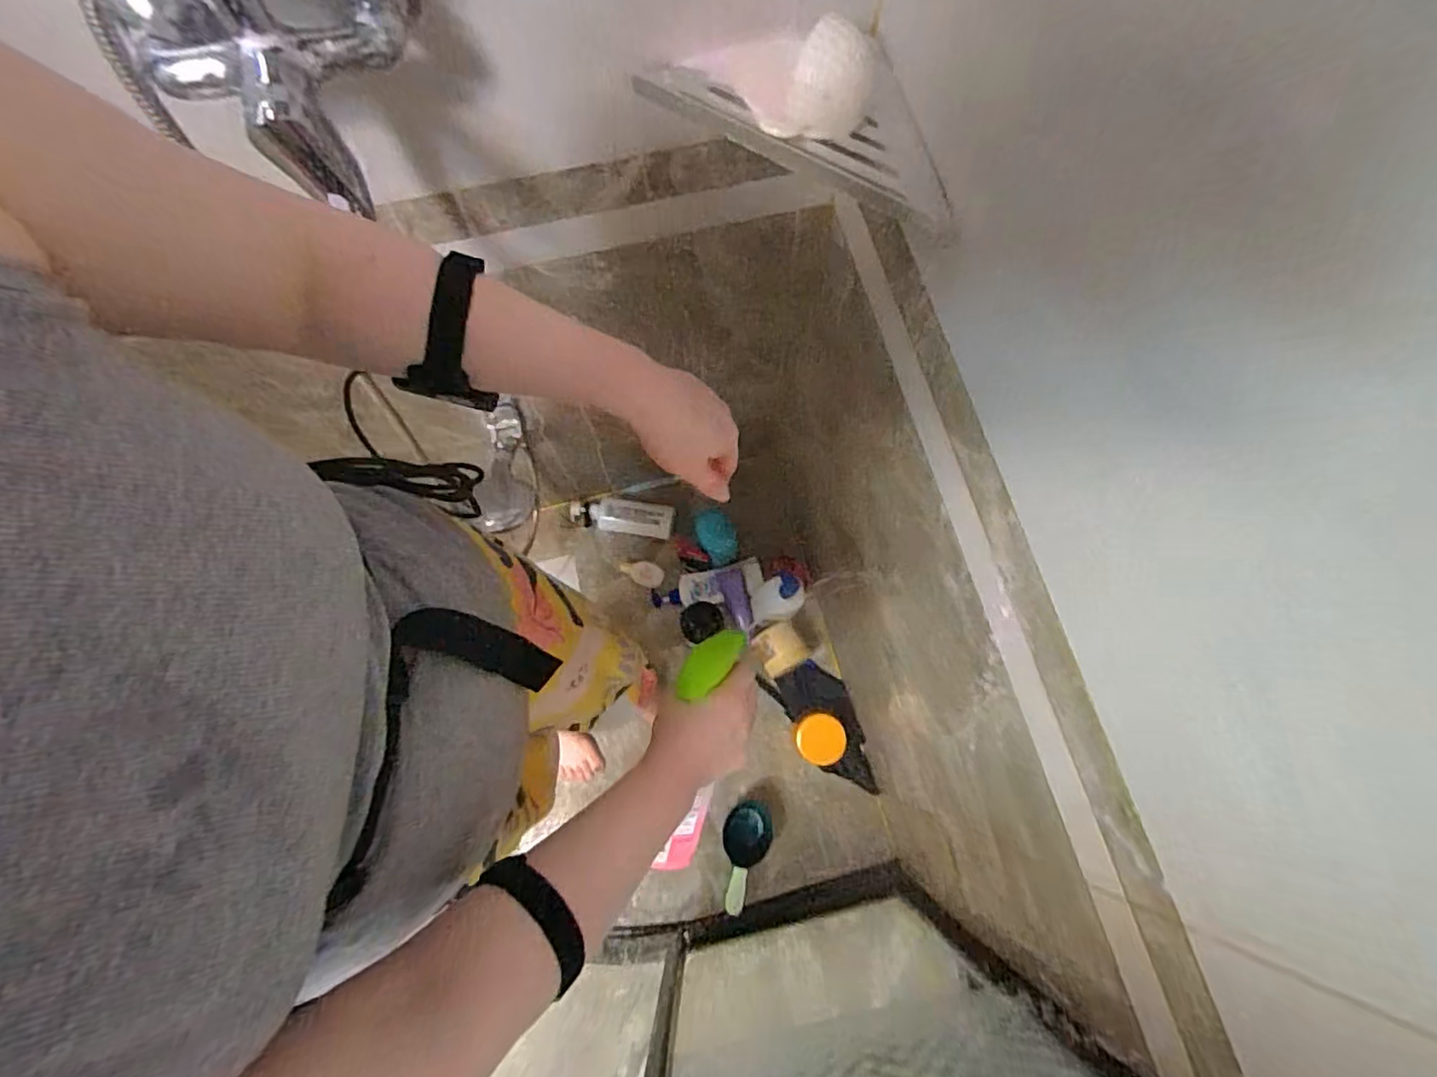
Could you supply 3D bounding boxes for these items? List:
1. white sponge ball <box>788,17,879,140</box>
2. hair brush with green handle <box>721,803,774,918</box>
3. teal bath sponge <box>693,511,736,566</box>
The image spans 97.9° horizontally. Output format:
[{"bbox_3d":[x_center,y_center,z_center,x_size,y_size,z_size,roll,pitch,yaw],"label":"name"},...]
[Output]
[{"bbox_3d":[0.098,-0.382,0.526,0.061,0.059,0.062,0,75,-1],"label":"white sponge ball"},{"bbox_3d":[0.052,0.618,1.243,0.090,0.053,0.216,14,50,3],"label":"hair brush with green handle"},{"bbox_3d":[-0.003,-0.003,1.420,0.081,0.039,0.122,-20,76,-6],"label":"teal bath sponge"}]

